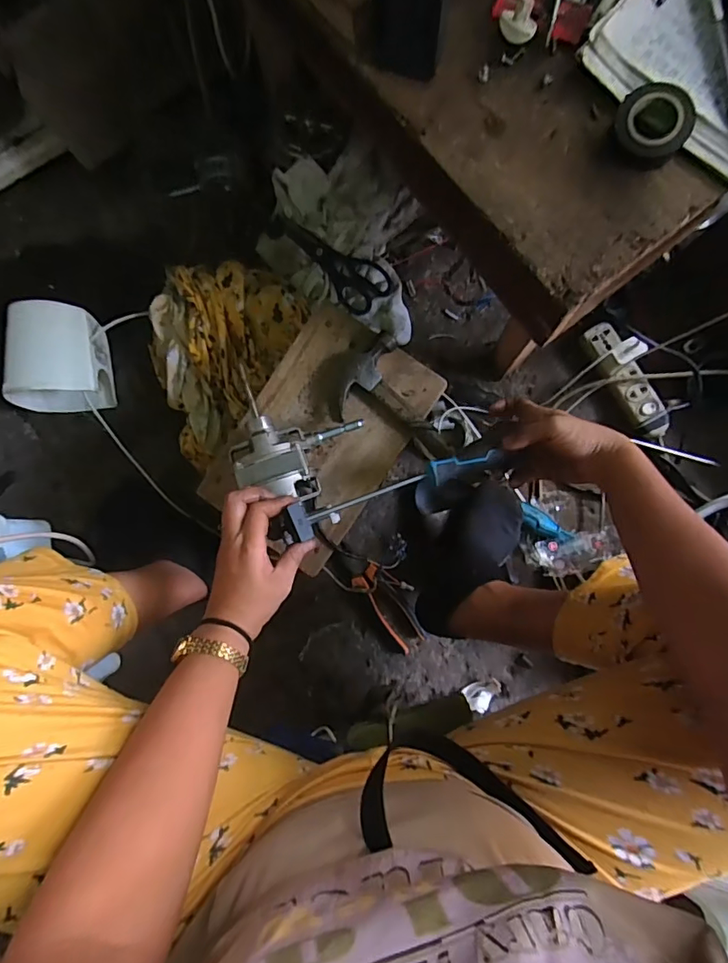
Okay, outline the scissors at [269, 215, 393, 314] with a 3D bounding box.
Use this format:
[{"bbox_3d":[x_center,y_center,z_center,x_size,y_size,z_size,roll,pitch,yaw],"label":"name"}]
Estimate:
[{"bbox_3d":[-0.056,-0.321,0.727,0.203,0.009,0.072,33,88,5],"label":"scissors"}]

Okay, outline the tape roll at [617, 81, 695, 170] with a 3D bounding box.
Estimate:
[{"bbox_3d":[0.236,-0.291,0.400,0.059,0.019,0.062,0,86,4],"label":"tape roll"}]

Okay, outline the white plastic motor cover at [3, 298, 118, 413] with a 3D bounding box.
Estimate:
[{"bbox_3d":[-0.439,-0.176,0.714,0.130,0.111,0.131,1,86,4],"label":"white plastic motor cover"}]

